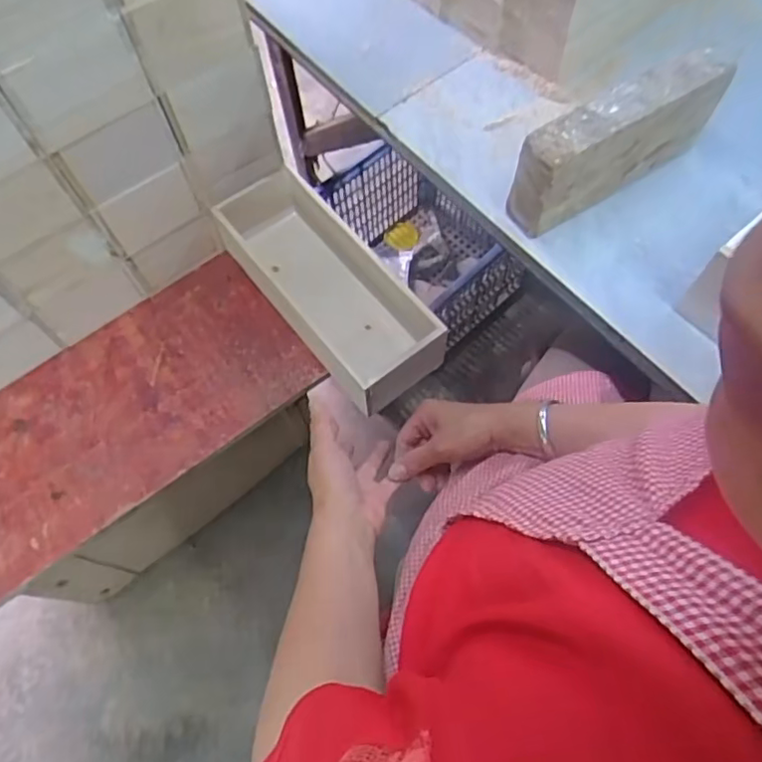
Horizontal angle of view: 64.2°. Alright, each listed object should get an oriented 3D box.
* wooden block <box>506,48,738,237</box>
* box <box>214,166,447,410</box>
[{"bbox_3d":[0.214,-0.217,0.561,0.208,0.097,0.042,-29,68,-10],"label":"wooden block"},{"bbox_3d":[-0.072,-0.122,0.800,0.126,0.090,0.341,-37,70,-14],"label":"box"}]

